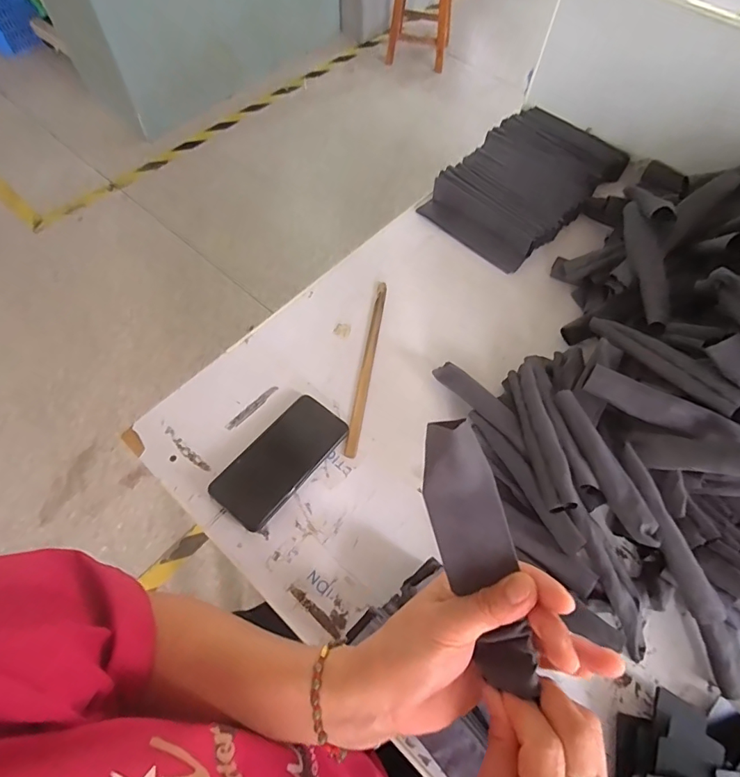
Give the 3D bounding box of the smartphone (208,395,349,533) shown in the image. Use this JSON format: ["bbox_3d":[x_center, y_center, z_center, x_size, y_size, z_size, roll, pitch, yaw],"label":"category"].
[{"bbox_3d":[-0.105,0.083,0.544,0.079,0.015,0.163,35,66,16],"label":"smartphone"}]

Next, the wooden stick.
[{"bbox_3d":[-0.003,-0.035,0.617,0.014,0.005,0.267,9,62,3],"label":"wooden stick"}]

